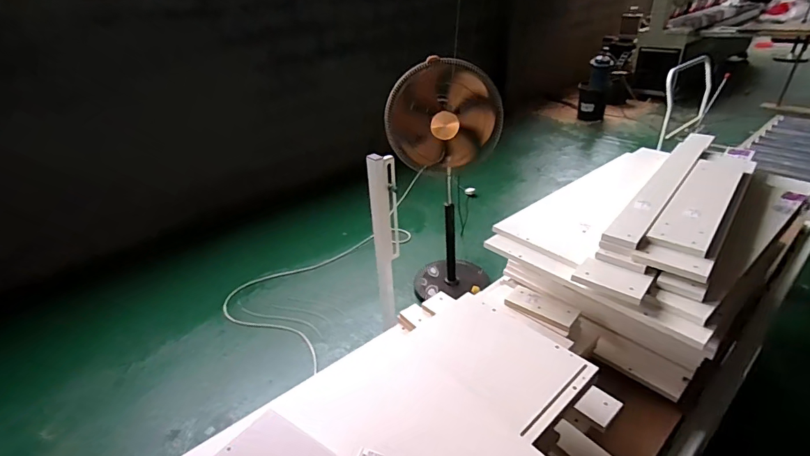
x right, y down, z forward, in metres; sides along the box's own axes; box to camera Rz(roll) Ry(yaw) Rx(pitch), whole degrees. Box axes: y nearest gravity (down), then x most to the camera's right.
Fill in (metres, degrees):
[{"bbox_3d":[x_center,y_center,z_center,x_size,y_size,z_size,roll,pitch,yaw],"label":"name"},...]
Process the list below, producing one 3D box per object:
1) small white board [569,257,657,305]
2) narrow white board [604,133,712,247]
[{"bbox_3d":[0.474,0.115,0.975,0.148,0.014,0.085,22,54,35],"label":"small white board"},{"bbox_3d":[0.800,-0.154,1.303,0.089,0.022,0.907,20,37,37],"label":"narrow white board"}]

